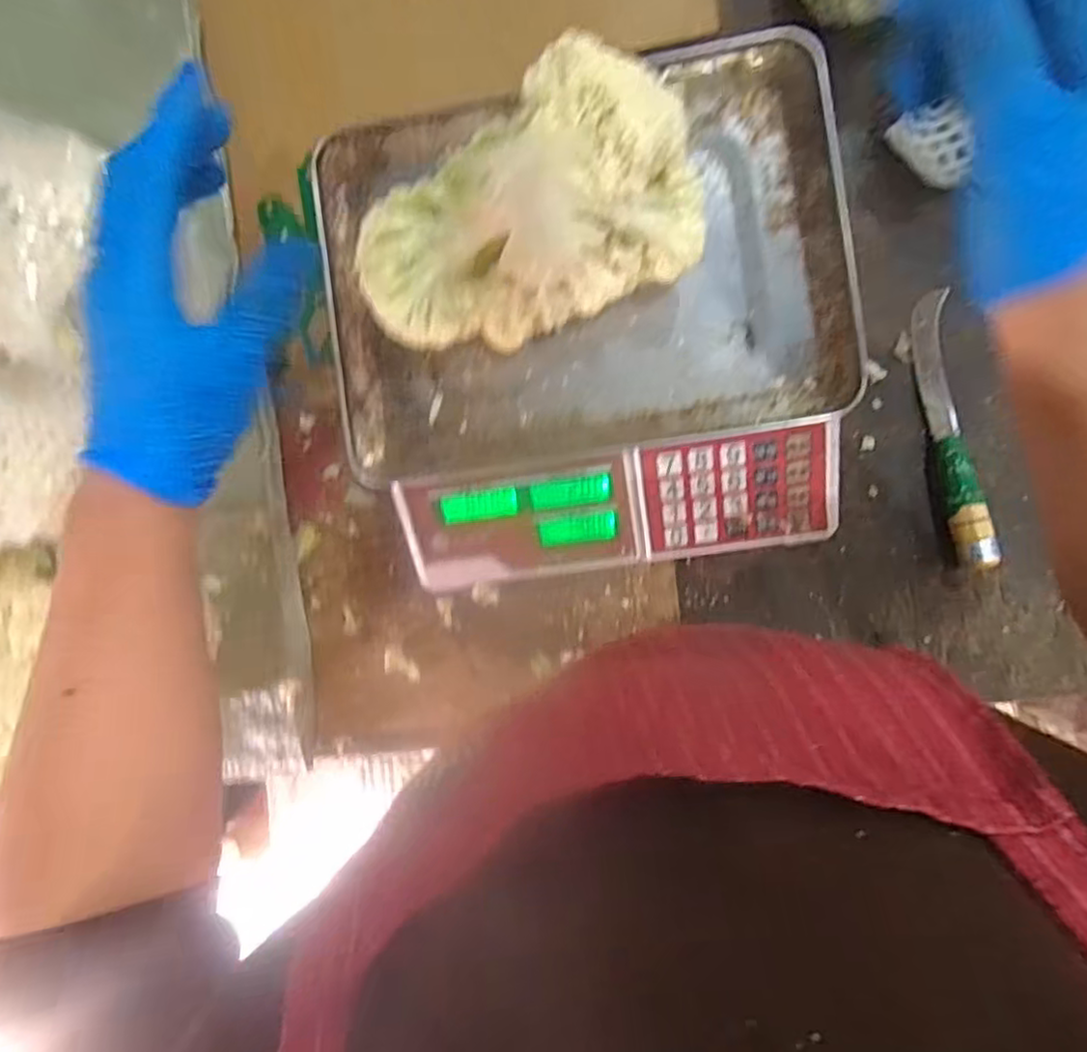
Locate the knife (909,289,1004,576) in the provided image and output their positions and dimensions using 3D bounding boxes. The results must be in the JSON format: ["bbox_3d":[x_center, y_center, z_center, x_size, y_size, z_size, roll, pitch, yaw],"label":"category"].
[{"bbox_3d":[0.295,-0.069,0.481,0.023,0.026,0.201,-10,90,7],"label":"knife"}]

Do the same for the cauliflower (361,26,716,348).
[{"bbox_3d":[-0.007,-0.172,0.371,0.183,0.121,0.106,-20,87,8],"label":"cauliflower"}]

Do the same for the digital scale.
[{"bbox_3d":[0.032,-0.124,0.468,0.320,0.110,0.308,-8,90,7],"label":"digital scale"}]

